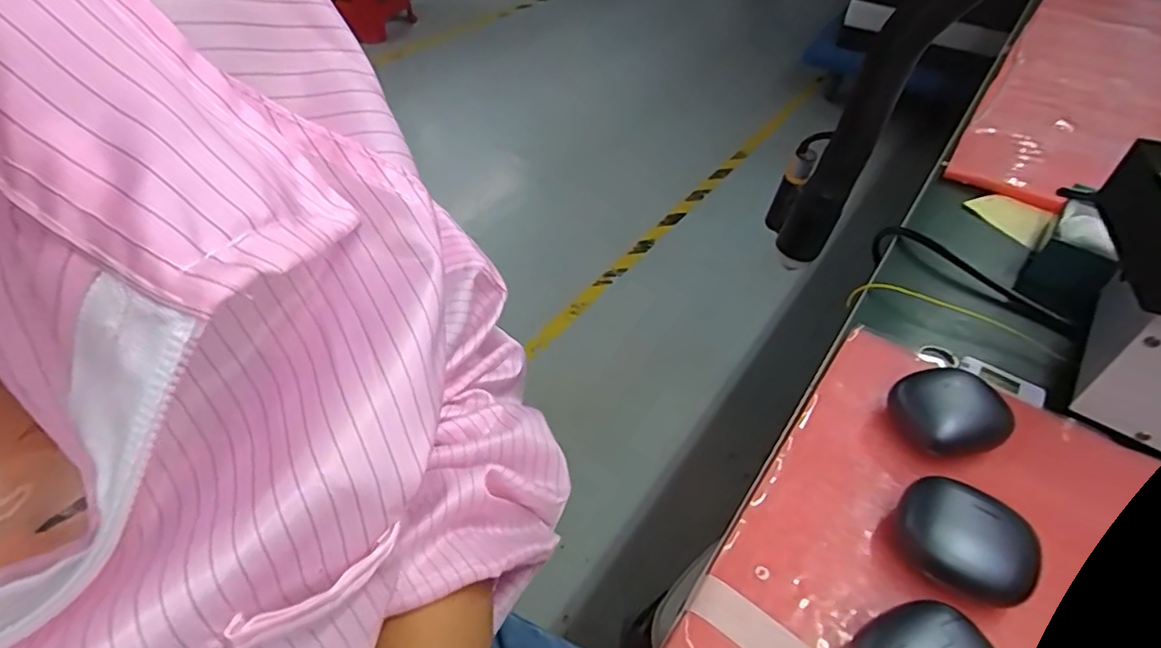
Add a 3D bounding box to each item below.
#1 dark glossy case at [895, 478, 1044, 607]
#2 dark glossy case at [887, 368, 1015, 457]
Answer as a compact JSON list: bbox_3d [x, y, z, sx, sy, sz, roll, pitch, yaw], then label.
[{"bbox_3d":[0.173,0.099,0.275,0.042,0.026,0.056,-32,54,-31],"label":"dark glossy case"},{"bbox_3d":[0.198,0.050,0.329,0.045,0.032,0.046,-11,46,-15],"label":"dark glossy case"}]

